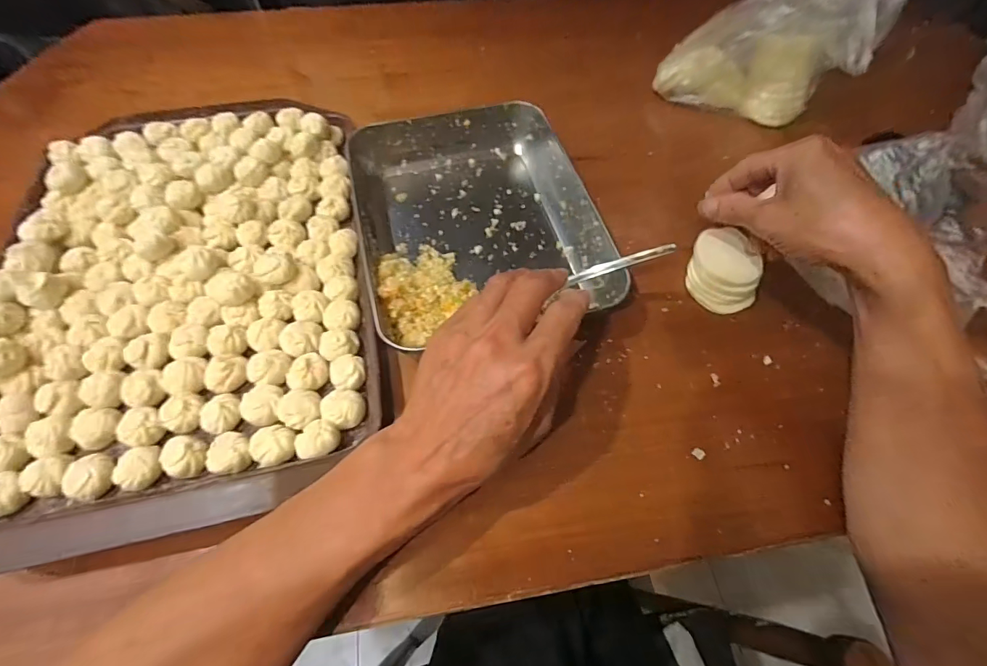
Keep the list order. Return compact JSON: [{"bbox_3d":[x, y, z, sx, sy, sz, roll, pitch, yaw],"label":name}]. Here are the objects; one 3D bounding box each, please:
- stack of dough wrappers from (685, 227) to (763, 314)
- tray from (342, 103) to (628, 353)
[{"bbox_3d":[0.203,-0.055,0.378,0.057,0.022,0.076,16,62,7],"label":"stack of dough wrappers"},{"bbox_3d":[-0.017,-0.104,0.388,0.200,0.043,0.243,-14,63,-9],"label":"tray"}]

